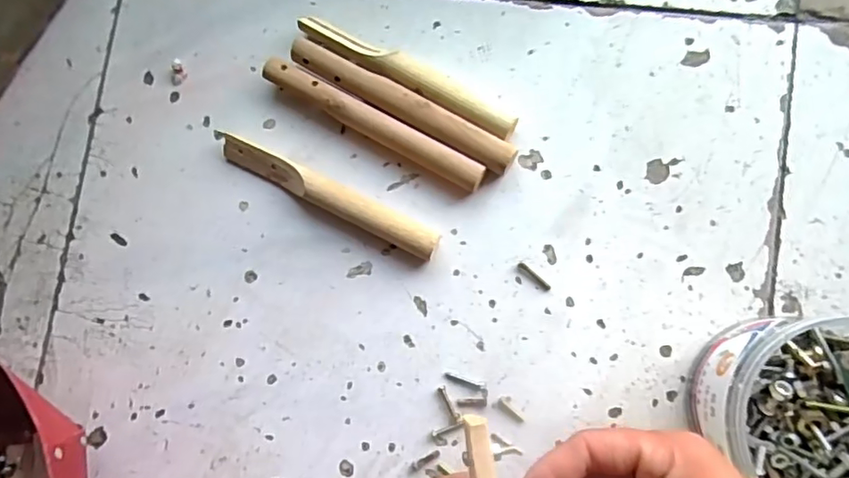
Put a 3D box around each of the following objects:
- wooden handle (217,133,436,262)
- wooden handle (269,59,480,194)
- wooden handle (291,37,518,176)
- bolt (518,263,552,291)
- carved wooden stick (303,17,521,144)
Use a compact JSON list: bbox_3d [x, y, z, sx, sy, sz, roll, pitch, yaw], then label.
[{"bbox_3d":[-0.071,-0.032,0.399,0.174,0.023,0.021,27,86,9],"label":"wooden handle"},{"bbox_3d":[-0.037,-0.082,0.403,0.175,0.022,0.019,30,87,9],"label":"wooden handle"},{"bbox_3d":[-0.017,-0.095,0.398,0.175,0.022,0.022,31,87,9],"label":"wooden handle"},{"bbox_3d":[0.075,0.026,0.385,0.027,0.004,0.006,40,88,9],"label":"bolt"},{"bbox_3d":[-0.012,-0.119,0.404,0.172,0.018,0.024,30,87,9],"label":"carved wooden stick"}]

